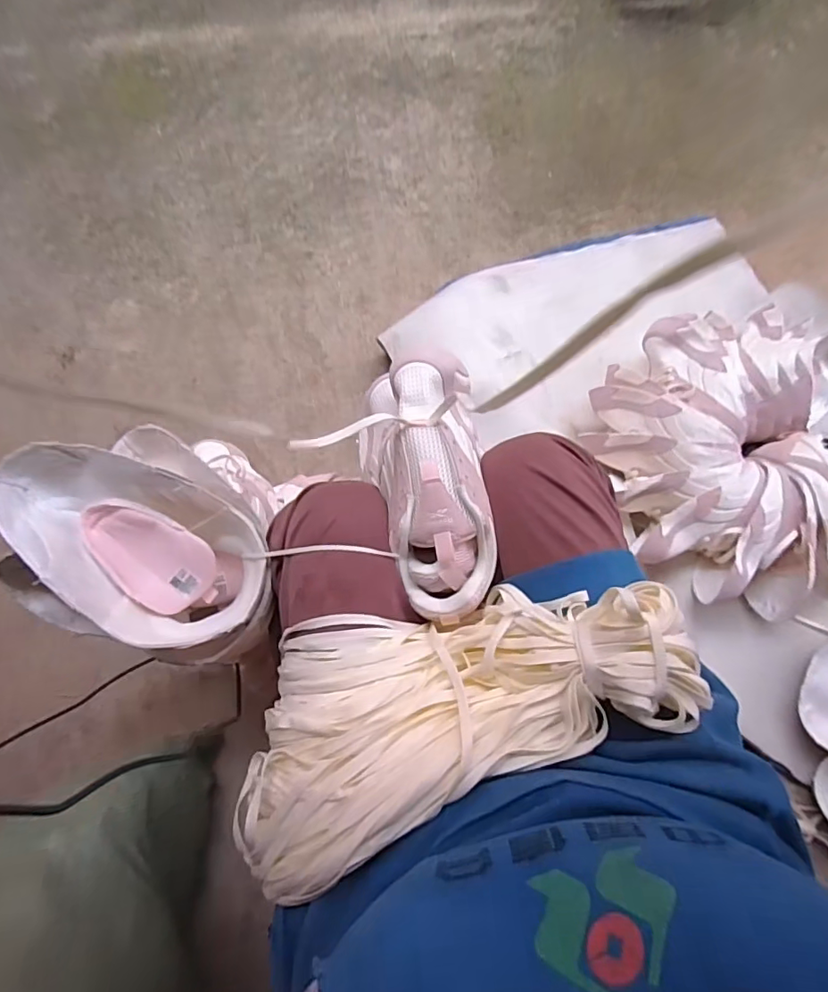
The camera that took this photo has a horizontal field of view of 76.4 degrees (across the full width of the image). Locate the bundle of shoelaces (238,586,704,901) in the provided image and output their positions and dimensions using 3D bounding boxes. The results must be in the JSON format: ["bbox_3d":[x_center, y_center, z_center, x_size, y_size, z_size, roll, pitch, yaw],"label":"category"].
[{"bbox_3d":[0.028,0.152,0.397,0.360,0.082,0.175,-19,73,-2],"label":"bundle of shoelaces"}]

